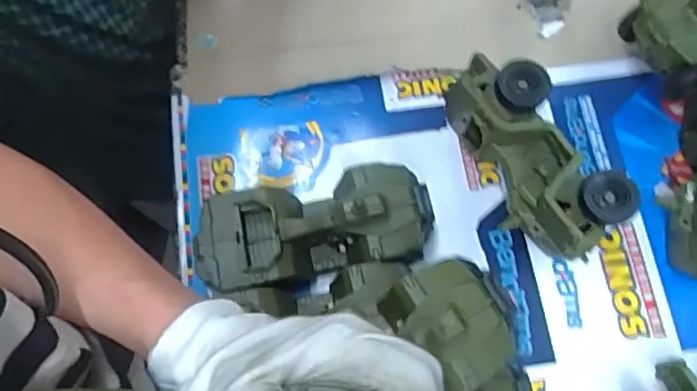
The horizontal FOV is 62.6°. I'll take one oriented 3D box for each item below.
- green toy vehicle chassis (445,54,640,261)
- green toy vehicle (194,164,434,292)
[{"bbox_3d":[0.149,-0.033,0.488,0.083,0.079,0.186,-28,74,-7],"label":"green toy vehicle chassis"},{"bbox_3d":[-0.026,0.031,0.476,0.184,0.080,0.080,-9,72,-1],"label":"green toy vehicle"}]

